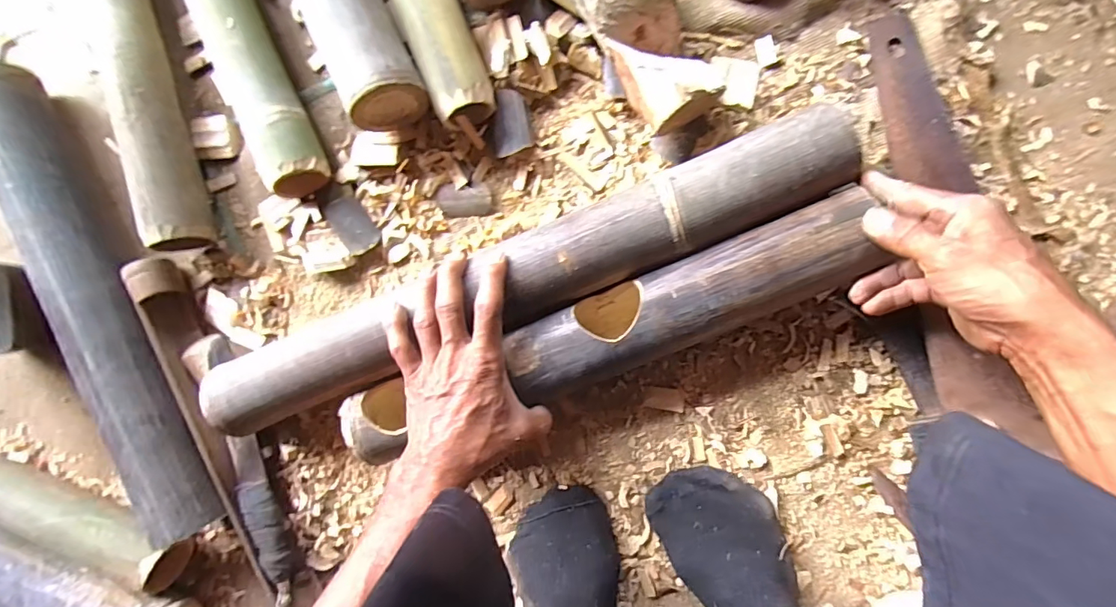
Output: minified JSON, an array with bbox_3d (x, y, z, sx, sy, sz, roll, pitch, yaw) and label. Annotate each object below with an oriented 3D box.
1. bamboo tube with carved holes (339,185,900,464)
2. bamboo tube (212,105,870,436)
[{"bbox_3d":[0.034,0.029,0.438,0.467,0.066,0.075,-22,87,9],"label":"bamboo tube with carved holes"},{"bbox_3d":[-0.043,-0.018,0.437,0.593,0.063,0.073,-22,87,8],"label":"bamboo tube"}]

